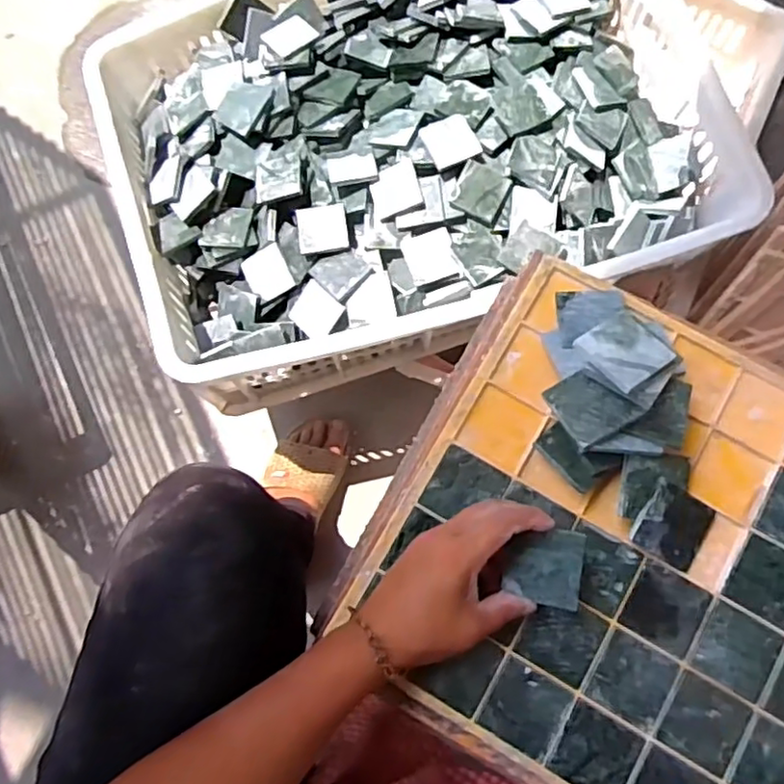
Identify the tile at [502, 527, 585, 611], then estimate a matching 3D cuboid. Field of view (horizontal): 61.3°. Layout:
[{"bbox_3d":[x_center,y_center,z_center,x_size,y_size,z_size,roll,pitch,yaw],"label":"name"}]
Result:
[{"bbox_3d":[0.098,0.113,0.428,0.048,0.004,0.050,7,93,15],"label":"tile"}]

